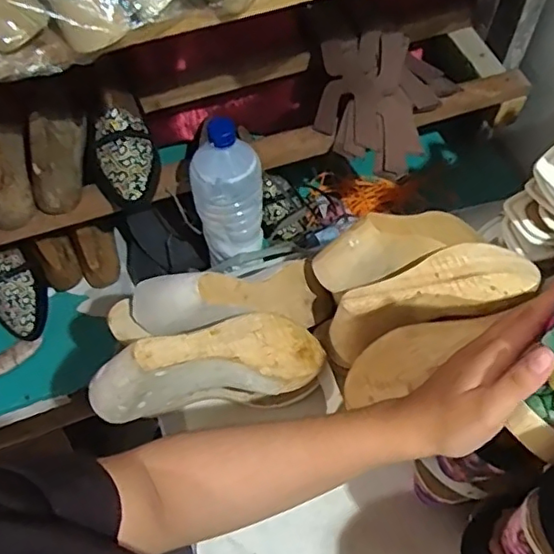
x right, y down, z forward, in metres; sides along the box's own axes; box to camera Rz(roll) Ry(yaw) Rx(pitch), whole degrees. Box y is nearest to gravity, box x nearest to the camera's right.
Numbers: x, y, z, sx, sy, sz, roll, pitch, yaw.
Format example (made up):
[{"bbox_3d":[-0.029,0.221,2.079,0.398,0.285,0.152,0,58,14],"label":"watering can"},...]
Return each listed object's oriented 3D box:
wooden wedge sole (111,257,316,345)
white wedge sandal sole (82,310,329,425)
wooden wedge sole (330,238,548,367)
[{"bbox_3d":[-0.053,0.022,0.626,0.236,0.084,0.077,-5,56,-21],"label":"wooden wedge sole"},{"bbox_3d":[-0.061,0.089,0.572,0.223,0.096,0.071,-8,56,-22],"label":"white wedge sandal sole"},{"bbox_3d":[0.160,0.023,0.625,0.214,0.062,0.078,-14,58,-7],"label":"wooden wedge sole"}]

